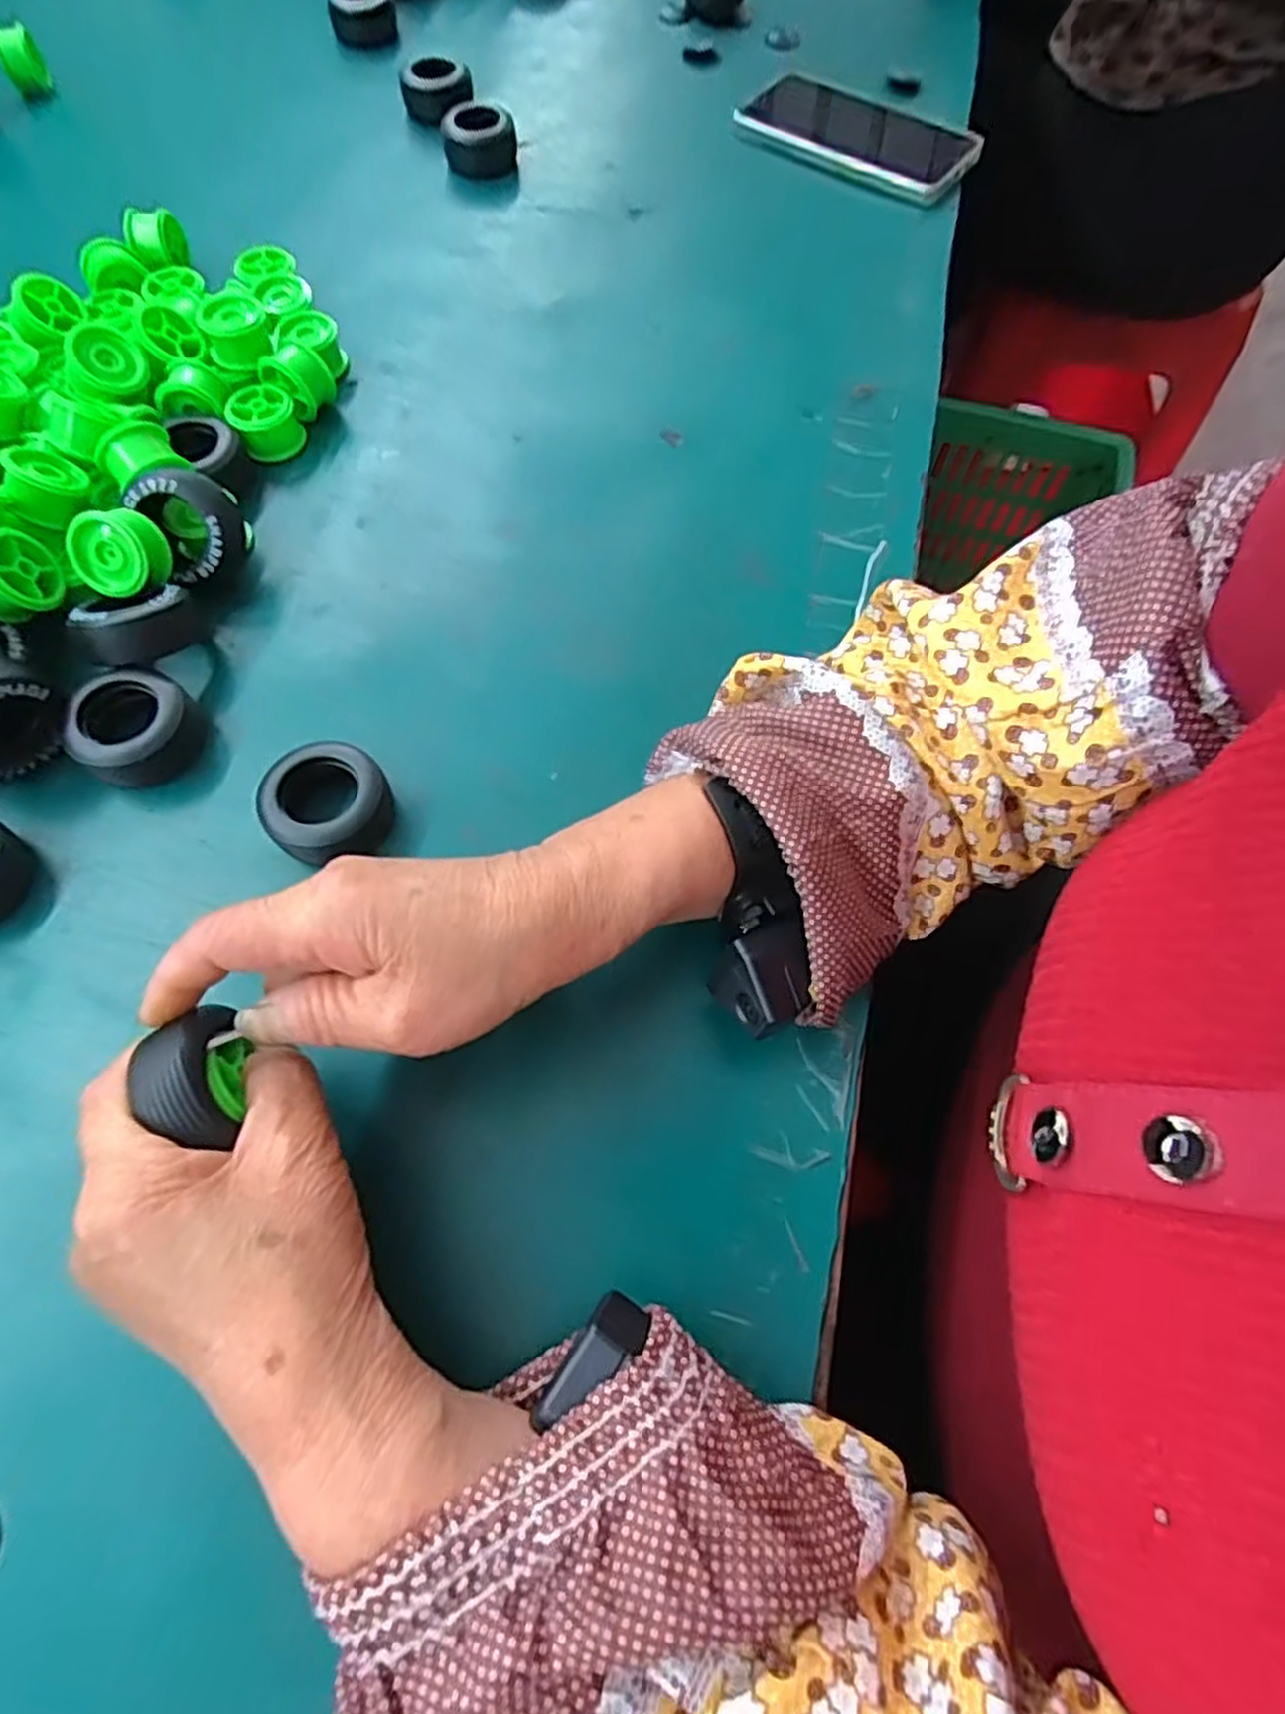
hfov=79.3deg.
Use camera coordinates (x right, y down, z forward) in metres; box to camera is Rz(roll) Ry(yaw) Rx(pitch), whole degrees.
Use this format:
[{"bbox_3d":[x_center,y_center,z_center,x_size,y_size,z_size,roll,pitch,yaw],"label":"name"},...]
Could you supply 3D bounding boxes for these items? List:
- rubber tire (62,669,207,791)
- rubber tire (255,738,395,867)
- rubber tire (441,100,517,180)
[{"bbox_3d":[-0.214,-0.054,0.327,0.042,0.025,0.047,24,67,10],"label":"rubber tire"},{"bbox_3d":[-0.127,-0.021,0.313,0.048,0.024,0.045,0,65,-1],"label":"rubber tire"},{"bbox_3d":[-0.113,-0.495,0.536,0.049,0.028,0.045,-8,65,-5],"label":"rubber tire"}]

